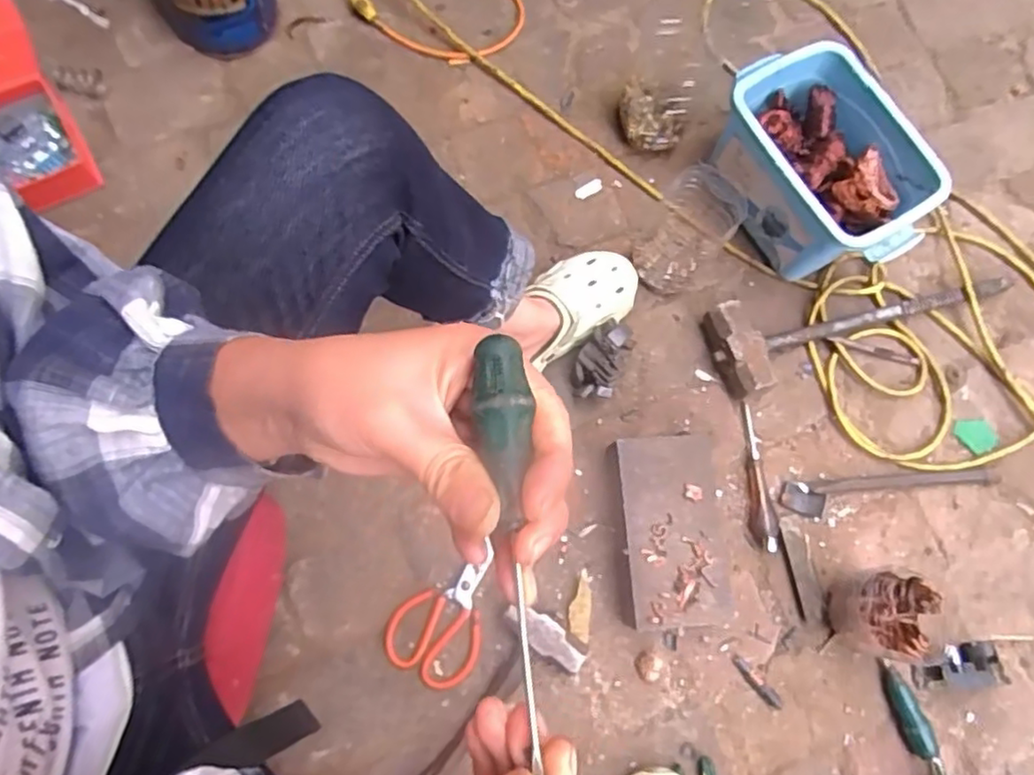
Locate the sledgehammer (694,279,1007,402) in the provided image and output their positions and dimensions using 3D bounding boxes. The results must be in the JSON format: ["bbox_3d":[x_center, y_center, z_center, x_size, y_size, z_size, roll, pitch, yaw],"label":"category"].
[{"bbox_3d":[0.497,-0.109,0.917,0.473,0.049,0.128,-17,75,-8],"label":"sledgehammer"}]

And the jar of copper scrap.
[{"bbox_3d":[0.437,0.268,0.771,0.114,0.124,0.098,3,74,-2],"label":"jar of copper scrap"}]

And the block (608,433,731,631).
[{"bbox_3d":[0.187,0.176,0.810,0.125,0.067,0.227,-2,74,-4],"label":"block"}]

